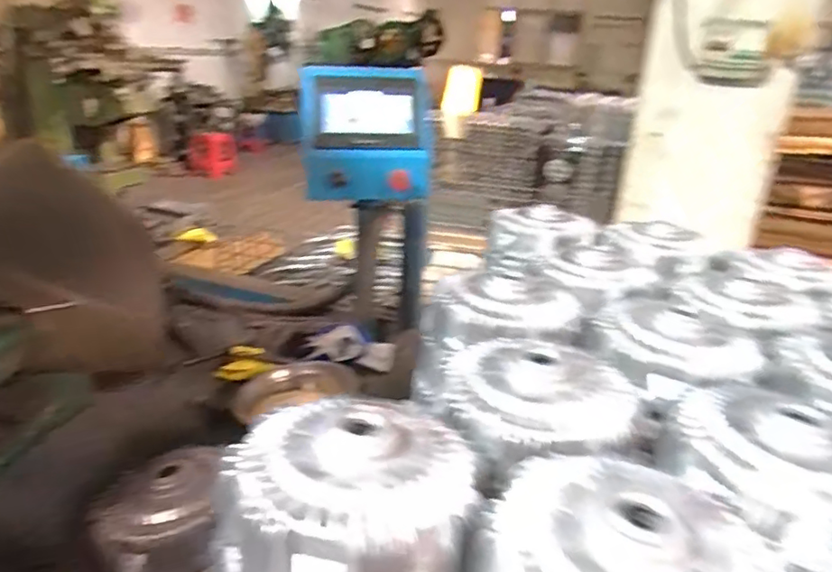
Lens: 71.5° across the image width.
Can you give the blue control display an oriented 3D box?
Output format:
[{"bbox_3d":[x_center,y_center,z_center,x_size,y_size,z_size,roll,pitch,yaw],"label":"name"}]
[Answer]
[{"bbox_3d":[-0.089,-0.275,1.065,0.230,0.227,0.091,0,23,-9],"label":"blue control display"}]

